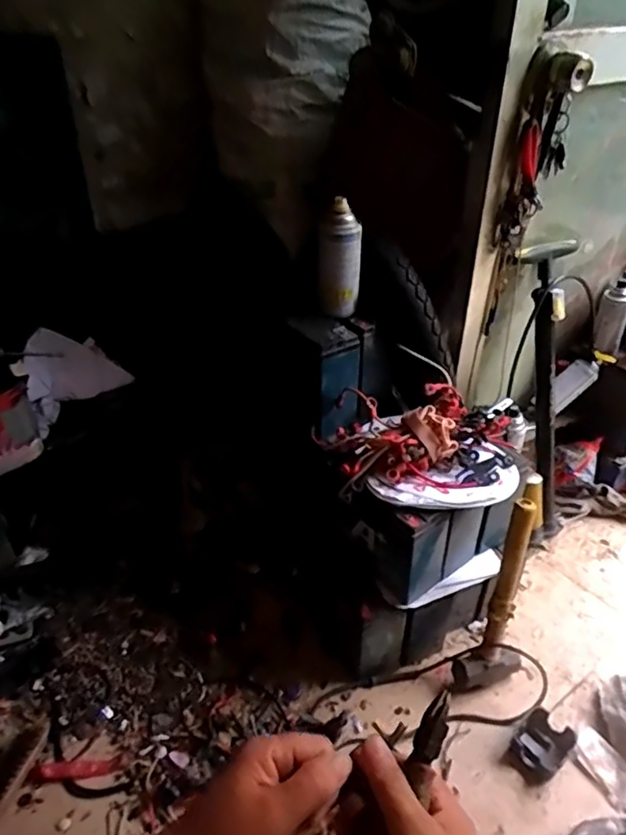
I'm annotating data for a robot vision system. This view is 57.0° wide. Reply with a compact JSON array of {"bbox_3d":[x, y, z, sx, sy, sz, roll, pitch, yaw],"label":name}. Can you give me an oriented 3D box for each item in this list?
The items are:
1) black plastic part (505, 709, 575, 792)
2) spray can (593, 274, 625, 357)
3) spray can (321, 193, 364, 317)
[{"bbox_3d":[0.339,0.493,0.861,0.096,0.033,0.069,-26,43,-30],"label":"black plastic part"},{"bbox_3d":[0.656,-0.225,1.261,0.058,0.169,0.053,8,14,-2],"label":"spray can"},{"bbox_3d":[0.042,-0.247,0.899,0.063,0.161,0.063,1,36,3],"label":"spray can"}]

